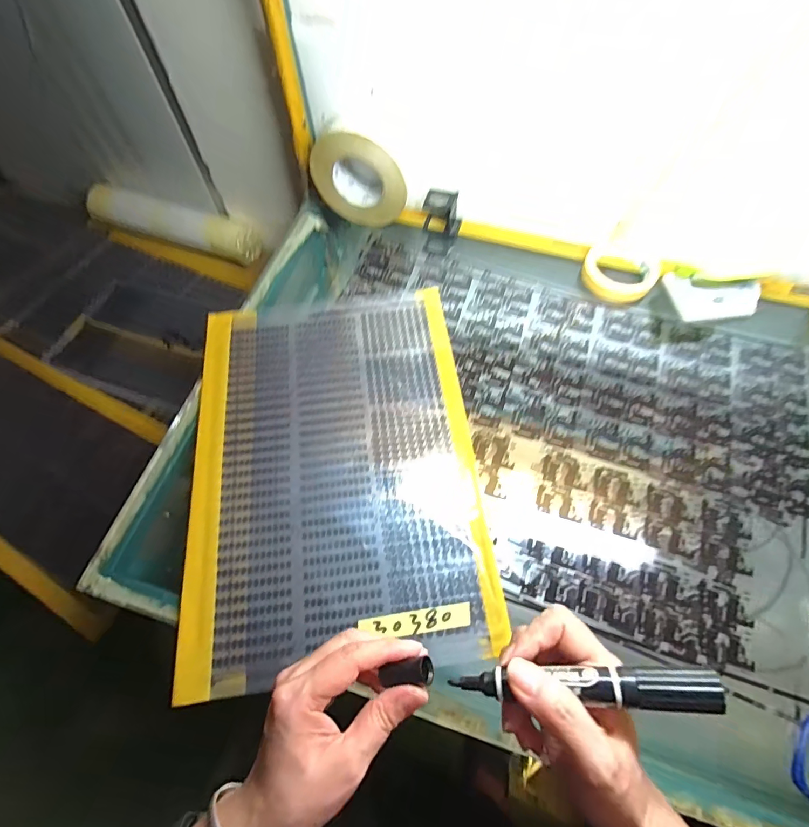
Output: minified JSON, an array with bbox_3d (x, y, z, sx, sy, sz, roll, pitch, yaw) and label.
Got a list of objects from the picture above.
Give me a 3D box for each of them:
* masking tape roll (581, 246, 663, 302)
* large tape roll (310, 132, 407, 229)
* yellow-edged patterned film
[{"bbox_3d":[0.308,-0.199,0.608,0.097,0.025,0.082,-9,64,-4],"label":"masking tape roll"},{"bbox_3d":[-0.068,-0.323,0.615,0.140,0.135,0.026,18,65,9],"label":"large tape roll"},{"bbox_3d":[-0.080,0.048,0.504,0.318,0.007,0.447,-5,64,-2],"label":"yellow-edged patterned film"}]

